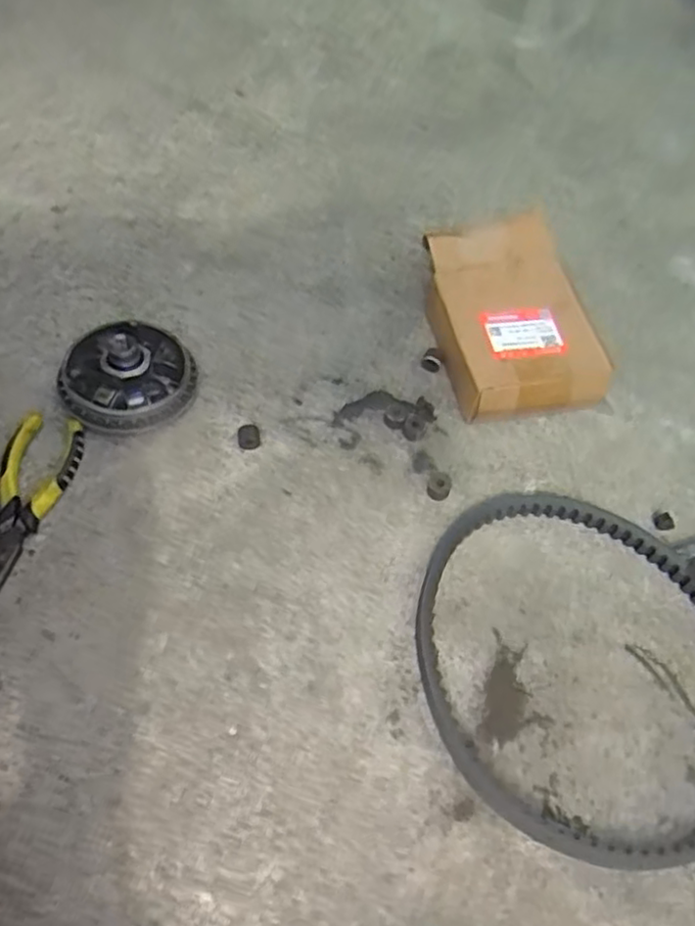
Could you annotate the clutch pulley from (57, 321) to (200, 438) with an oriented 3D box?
[{"bbox_3d":[-0.177,-0.077,0.574,0.106,0.042,0.101,-17,59,-14],"label":"clutch pulley"}]

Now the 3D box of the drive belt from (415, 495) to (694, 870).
[{"bbox_3d":[0.164,0.137,0.490,0.251,0.018,0.226,30,60,16],"label":"drive belt"}]

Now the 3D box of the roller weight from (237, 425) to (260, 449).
[{"bbox_3d":[-0.079,-0.021,0.573,0.018,0.014,0.019,1,57,-2],"label":"roller weight"}]

